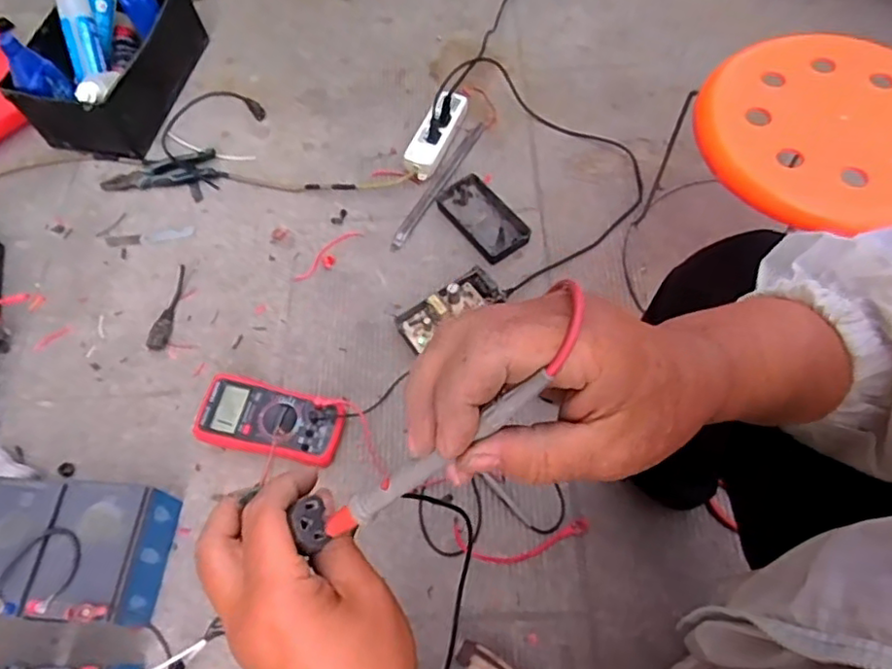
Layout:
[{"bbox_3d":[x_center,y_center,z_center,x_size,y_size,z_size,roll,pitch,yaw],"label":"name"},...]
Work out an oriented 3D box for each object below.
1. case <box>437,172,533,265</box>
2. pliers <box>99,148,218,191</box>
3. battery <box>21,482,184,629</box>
[{"bbox_3d":[0.059,-0.180,0.980,0.080,0.023,0.150,-32,65,-13],"label":"case"},{"bbox_3d":[-0.491,-0.275,1.062,0.194,0.027,0.057,-8,62,-1],"label":"pliers"},{"bbox_3d":[-0.397,0.256,0.735,0.109,0.089,0.146,1,63,4],"label":"battery"}]

